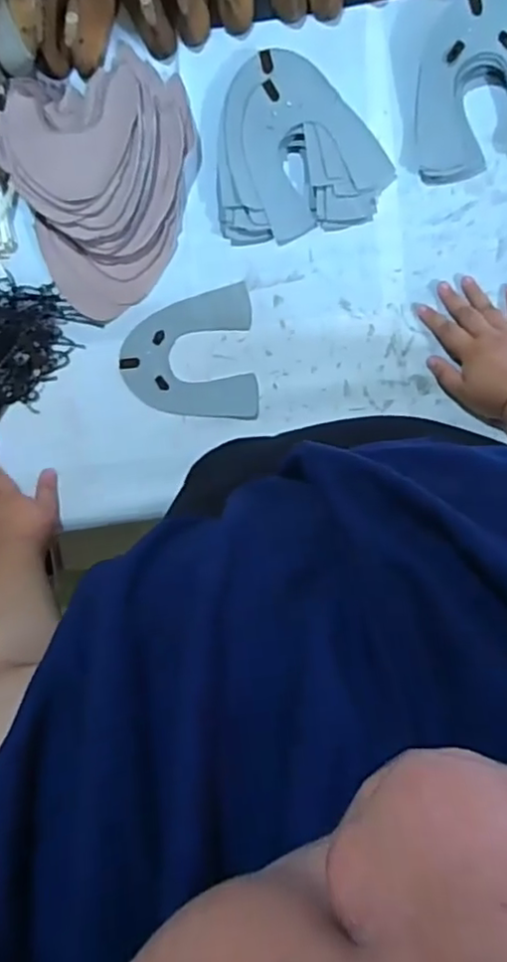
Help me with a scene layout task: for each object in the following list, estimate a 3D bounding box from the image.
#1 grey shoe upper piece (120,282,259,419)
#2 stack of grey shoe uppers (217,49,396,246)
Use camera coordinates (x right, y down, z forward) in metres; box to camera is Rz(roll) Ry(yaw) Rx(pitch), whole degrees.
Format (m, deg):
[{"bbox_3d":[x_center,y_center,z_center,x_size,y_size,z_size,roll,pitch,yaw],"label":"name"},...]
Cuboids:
[{"bbox_3d":[-0.079,-0.148,0.741,0.160,0.009,0.154,-6,90,8],"label":"grey shoe upper piece"},{"bbox_3d":[0.050,-0.387,0.708,0.191,0.025,0.200,-7,89,8],"label":"stack of grey shoe uppers"}]

